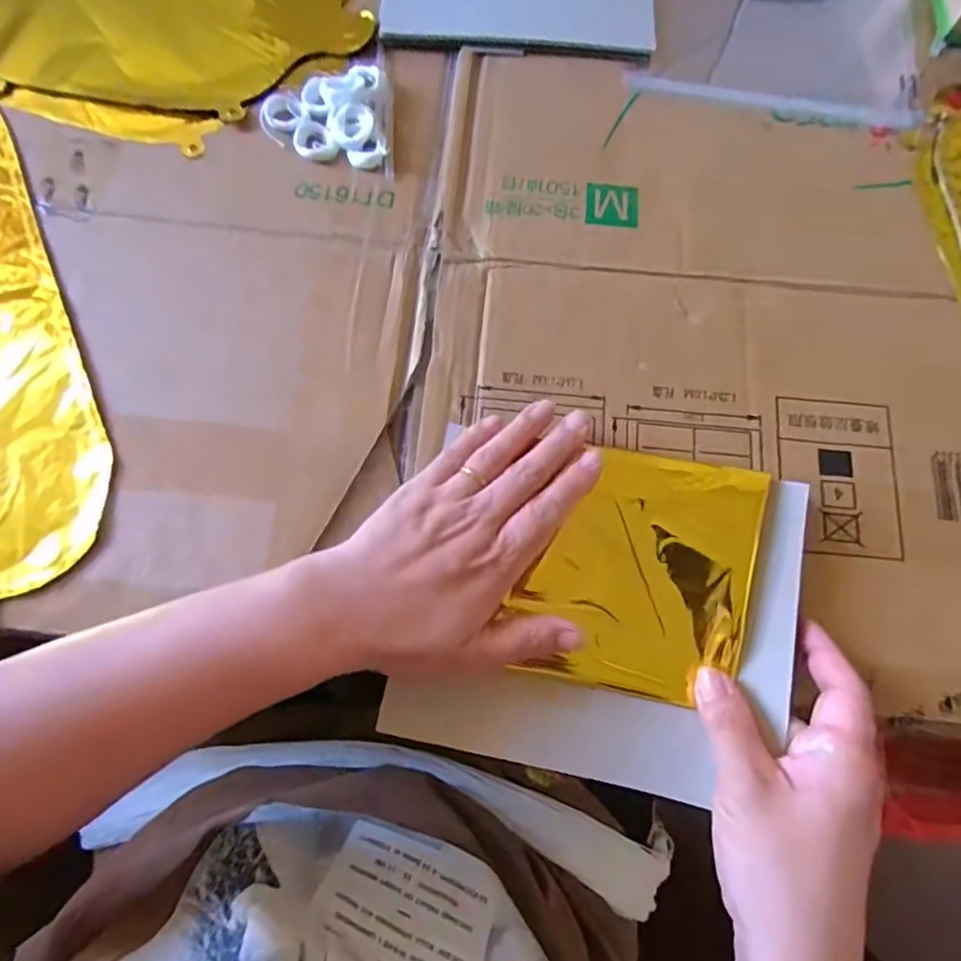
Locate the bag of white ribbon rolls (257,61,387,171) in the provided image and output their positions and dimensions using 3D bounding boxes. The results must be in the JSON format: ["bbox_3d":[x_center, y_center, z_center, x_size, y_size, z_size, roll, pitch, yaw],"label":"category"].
[{"bbox_3d":[-0.103,-0.235,0.384,0.075,0.017,0.071,-6,72,-3],"label":"bag of white ribbon rolls"}]

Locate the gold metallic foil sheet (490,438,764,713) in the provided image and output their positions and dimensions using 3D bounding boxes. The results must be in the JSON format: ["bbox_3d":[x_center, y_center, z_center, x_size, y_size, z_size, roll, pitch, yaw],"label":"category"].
[{"bbox_3d":[0.082,0.046,0.303,0.107,0.010,0.123,14,82,6],"label":"gold metallic foil sheet"}]

